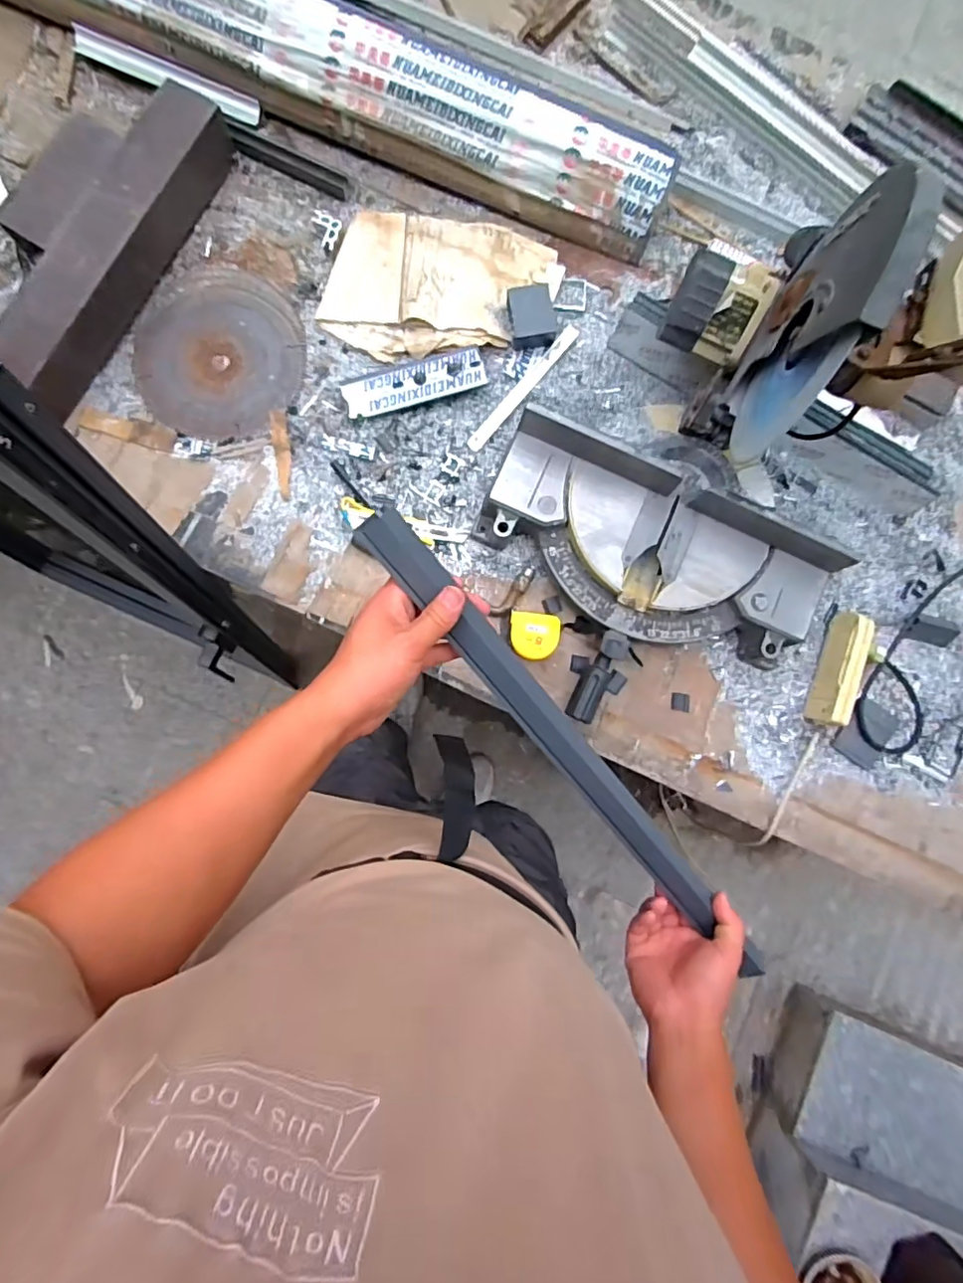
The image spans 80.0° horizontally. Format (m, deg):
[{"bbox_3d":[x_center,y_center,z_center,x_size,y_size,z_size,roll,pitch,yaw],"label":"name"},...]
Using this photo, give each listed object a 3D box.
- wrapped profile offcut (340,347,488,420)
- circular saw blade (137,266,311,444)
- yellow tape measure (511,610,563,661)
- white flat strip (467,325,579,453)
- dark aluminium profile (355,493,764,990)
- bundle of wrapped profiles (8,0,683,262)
[{"bbox_3d":[-0.098,-0.378,0.839,0.205,0.025,0.057,-14,85,-5],"label":"wrapped profile offcut"},{"bbox_3d":[-0.386,-0.425,0.847,0.232,0.011,0.261,6,81,-5],"label":"circular saw blade"},{"bbox_3d":[0.073,-0.007,0.803,0.068,0.034,0.062,9,84,-3],"label":"yellow tape measure"},{"bbox_3d":[0.062,-0.380,0.858,0.027,0.004,0.240,39,86,5],"label":"white flat strip"},{"bbox_3d":[0.109,0.131,0.547,0.038,0.021,0.621,-42,108,-6],"label":"dark aluminium profile"},{"bbox_3d":[-0.224,-0.814,0.811,1.039,0.114,0.125,21,84,-1],"label":"bundle of wrapped profiles"}]

